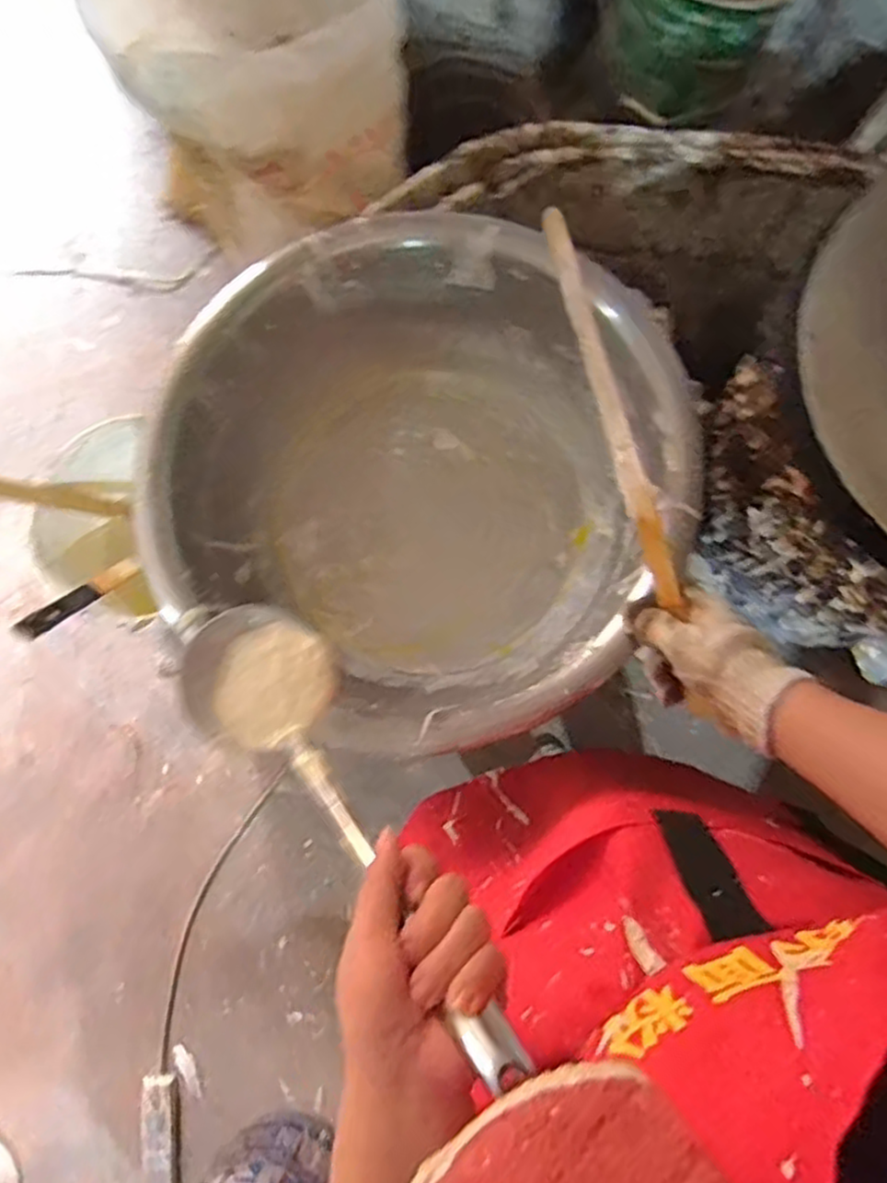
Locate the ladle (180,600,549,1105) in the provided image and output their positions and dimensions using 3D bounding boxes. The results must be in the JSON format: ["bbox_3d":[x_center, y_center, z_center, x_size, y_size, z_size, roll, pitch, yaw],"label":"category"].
[{"bbox_3d":[-0.057,0.122,0.401,0.090,0.063,0.317,-41,49,-7],"label":"ladle"}]

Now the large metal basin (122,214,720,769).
[{"bbox_3d":[-0.026,-0.116,0.733,0.473,0.204,0.463,-1,81,3],"label":"large metal basin"}]

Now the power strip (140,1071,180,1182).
[{"bbox_3d":[-0.502,0.961,1.261,0.068,0.038,0.187,-8,81,2],"label":"power strip"}]

